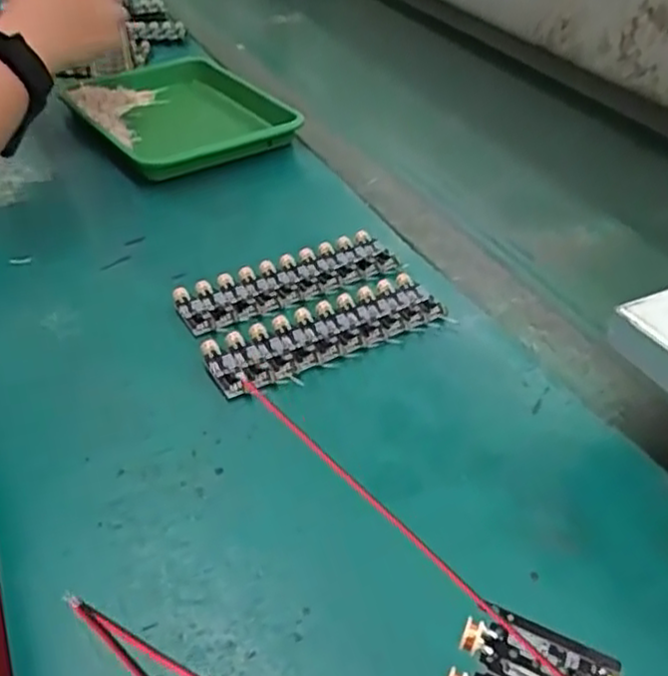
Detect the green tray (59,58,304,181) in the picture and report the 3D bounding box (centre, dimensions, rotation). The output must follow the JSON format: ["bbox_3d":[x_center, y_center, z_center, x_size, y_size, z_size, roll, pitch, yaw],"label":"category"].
[{"bbox_3d":[-0.149,-0.216,0.680,0.177,0.032,0.211,-26,47,-32],"label":"green tray"}]

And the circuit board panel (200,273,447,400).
[{"bbox_3d":[-0.004,-0.005,0.442,0.154,0.007,0.048,-19,44,-26],"label":"circuit board panel"}]

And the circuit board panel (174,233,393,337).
[{"bbox_3d":[-0.029,-0.041,0.483,0.153,0.007,0.052,-20,44,-27],"label":"circuit board panel"}]

